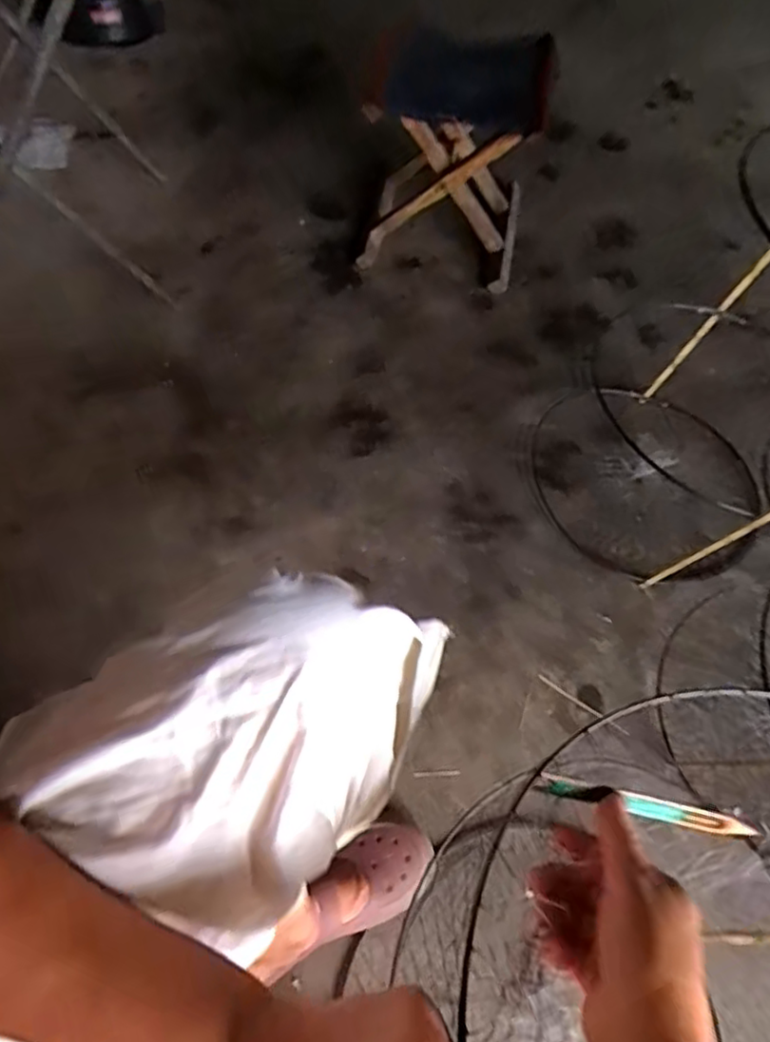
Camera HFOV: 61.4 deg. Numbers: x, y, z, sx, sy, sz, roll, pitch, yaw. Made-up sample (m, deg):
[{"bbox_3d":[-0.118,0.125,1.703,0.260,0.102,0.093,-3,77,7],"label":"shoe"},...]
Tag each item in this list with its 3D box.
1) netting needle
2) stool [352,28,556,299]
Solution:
[{"bbox_3d":[0.156,0.166,0.378,0.137,0.015,0.011,17,58,-11],"label":"netting needle"},{"bbox_3d":[0.116,-0.608,1.096,0.268,0.292,0.298,11,60,1],"label":"stool"}]

